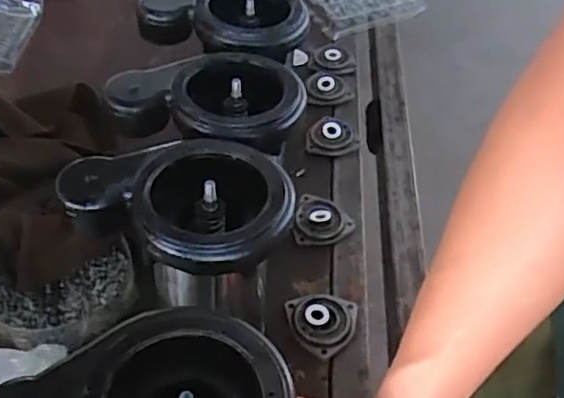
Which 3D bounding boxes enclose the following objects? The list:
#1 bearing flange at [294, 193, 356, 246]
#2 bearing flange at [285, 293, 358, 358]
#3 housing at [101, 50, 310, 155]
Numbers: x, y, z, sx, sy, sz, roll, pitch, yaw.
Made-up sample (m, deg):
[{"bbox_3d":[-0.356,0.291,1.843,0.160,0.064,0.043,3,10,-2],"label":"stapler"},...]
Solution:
[{"bbox_3d":[0.045,0.021,0.676,0.064,0.017,0.062,0,47,-5],"label":"bearing flange"},{"bbox_3d":[0.041,0.113,0.588,0.067,0.017,0.062,3,47,-3],"label":"bearing flange"},{"bbox_3d":[-0.064,-0.088,0.546,0.166,0.059,0.120,8,47,2],"label":"housing"}]

